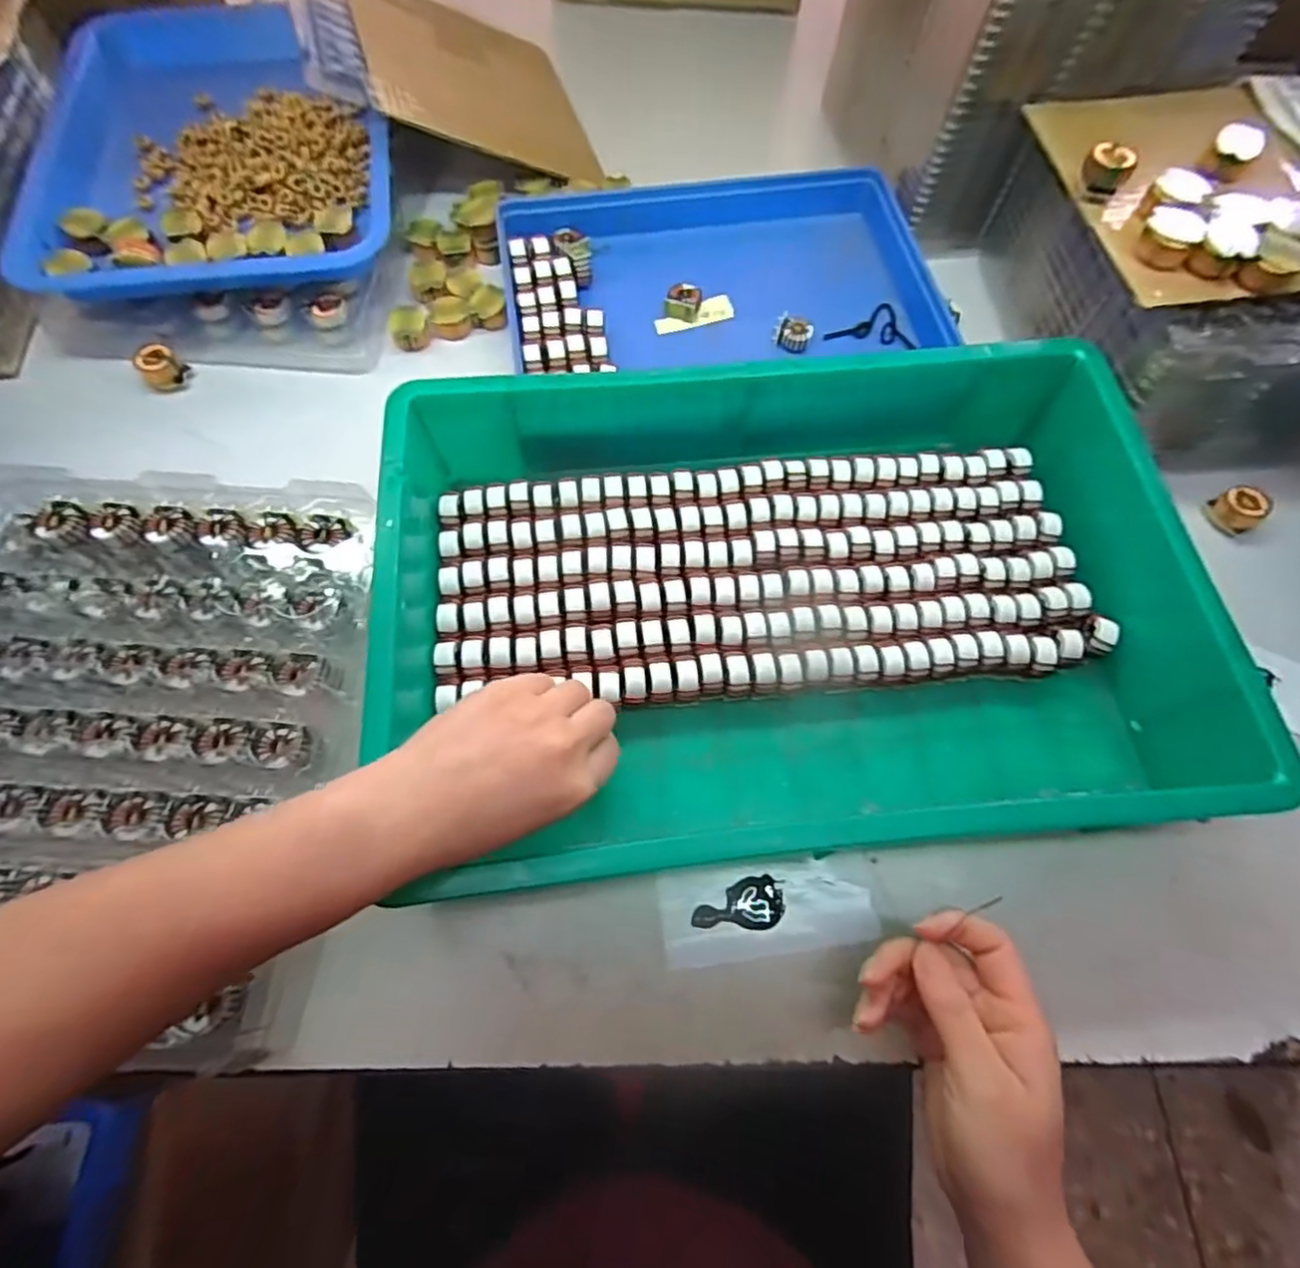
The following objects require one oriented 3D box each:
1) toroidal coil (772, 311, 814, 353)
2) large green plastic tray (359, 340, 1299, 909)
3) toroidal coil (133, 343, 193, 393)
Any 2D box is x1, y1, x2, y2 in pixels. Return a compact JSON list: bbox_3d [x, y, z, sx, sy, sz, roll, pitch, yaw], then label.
[{"bbox_3d":[0.108,-0.226,0.486,0.027,0.017,0.020,24,70,9],"label":"toroidal coil"},{"bbox_3d":[0.076,-0.029,0.370,0.432,0.081,0.296,-5,71,-4],"label":"large green plastic tray"},{"bbox_3d":[-0.353,-0.192,0.467,0.026,0.029,0.026,0,68,-1],"label":"toroidal coil"}]

